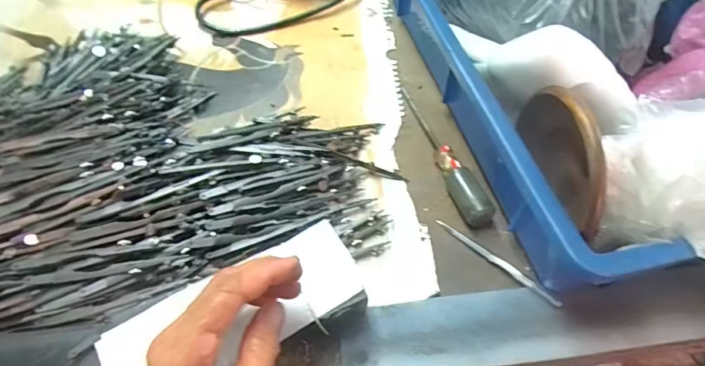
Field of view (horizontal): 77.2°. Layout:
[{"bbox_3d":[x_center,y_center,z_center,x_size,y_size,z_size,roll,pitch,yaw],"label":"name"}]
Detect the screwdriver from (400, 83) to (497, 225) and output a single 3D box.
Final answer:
[{"bbox_3d":[0.081,-0.031,0.400,0.023,0.021,0.162,-13,58,-11],"label":"screwdriver"}]

